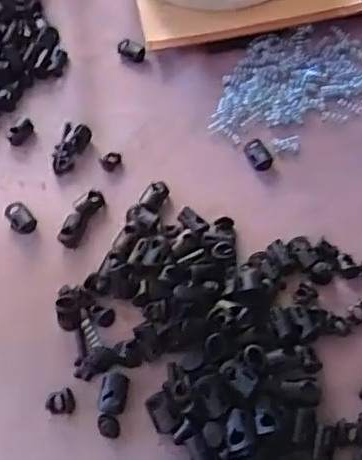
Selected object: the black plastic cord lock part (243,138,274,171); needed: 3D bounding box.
[{"bbox_3d":[0.049,-0.050,0.367,0.015,0.007,0.024,-18,61,-7],"label":"black plastic cord lock part"}]

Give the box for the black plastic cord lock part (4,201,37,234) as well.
[{"bbox_3d":[-0.101,-0.008,0.354,0.014,0.006,0.027,-34,64,-15],"label":"black plastic cord lock part"}]

